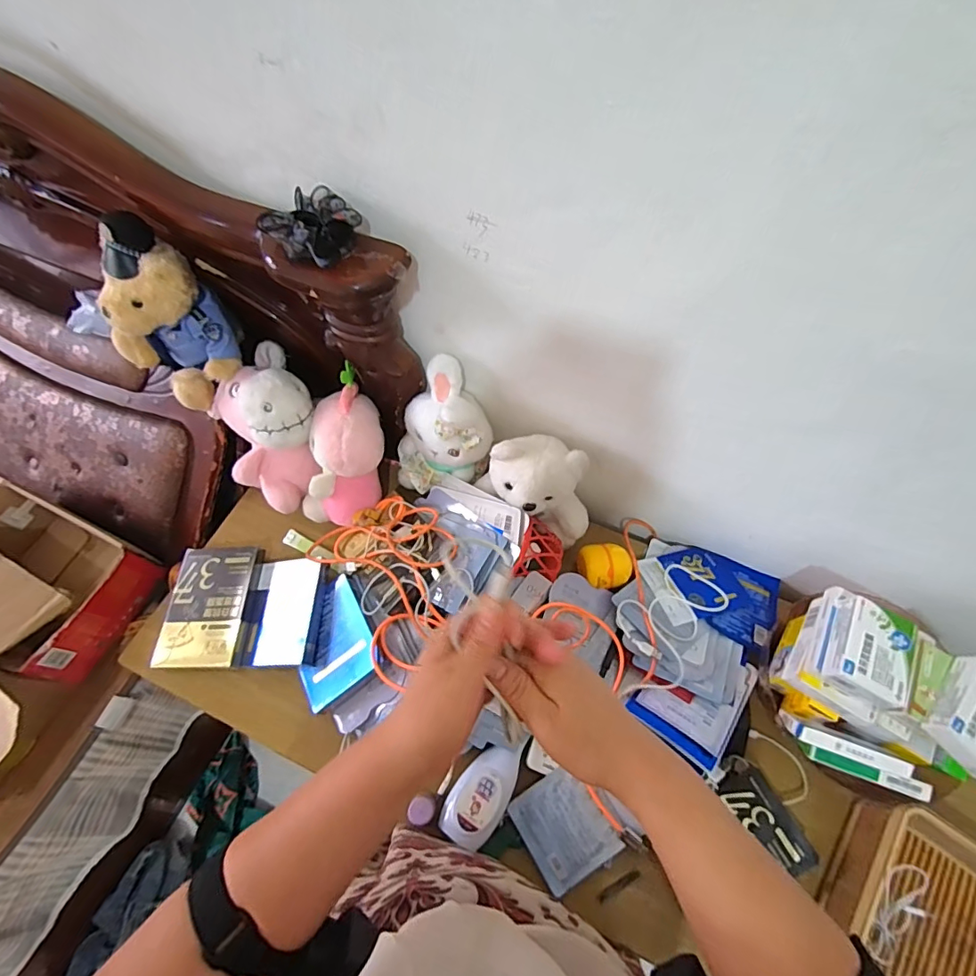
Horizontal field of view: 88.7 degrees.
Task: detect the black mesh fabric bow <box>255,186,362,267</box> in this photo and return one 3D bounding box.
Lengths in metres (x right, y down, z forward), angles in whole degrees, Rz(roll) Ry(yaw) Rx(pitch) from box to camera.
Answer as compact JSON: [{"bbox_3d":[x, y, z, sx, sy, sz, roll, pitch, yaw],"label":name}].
[{"bbox_3d":[-0.181,-0.272,0.516,0.085,0.036,0.086,30,66,15],"label":"black mesh fabric bow"}]

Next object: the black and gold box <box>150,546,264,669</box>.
[{"bbox_3d":[-0.415,0.171,0.738,0.129,0.019,0.174,-5,61,10],"label":"black and gold box"}]

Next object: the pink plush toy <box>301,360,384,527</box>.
[{"bbox_3d":[-0.210,-0.057,0.749,0.092,0.242,0.095,18,26,10],"label":"pink plush toy"}]

